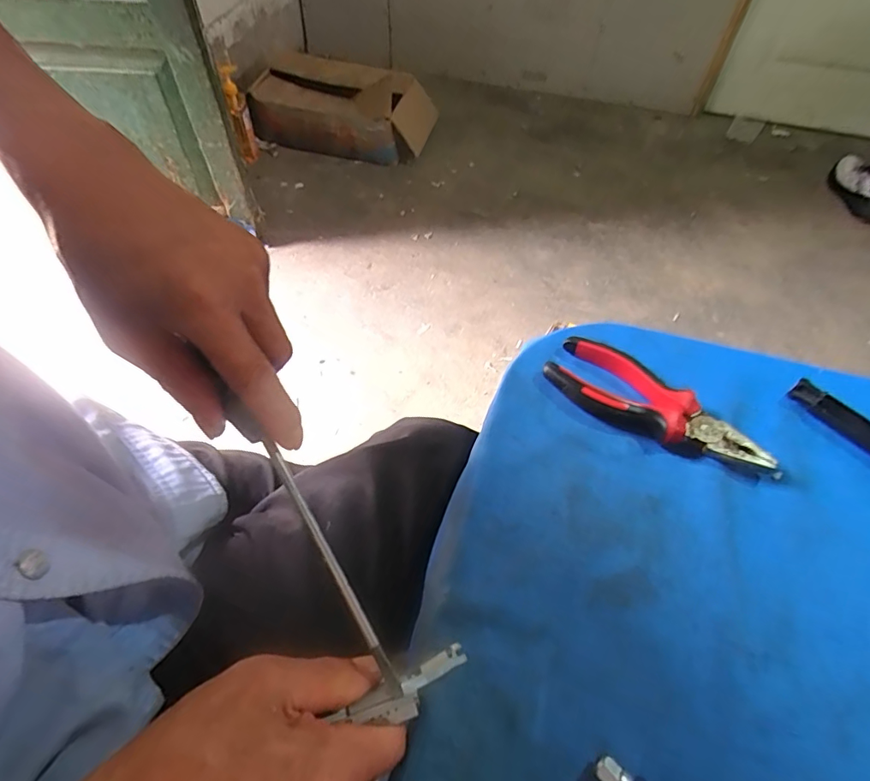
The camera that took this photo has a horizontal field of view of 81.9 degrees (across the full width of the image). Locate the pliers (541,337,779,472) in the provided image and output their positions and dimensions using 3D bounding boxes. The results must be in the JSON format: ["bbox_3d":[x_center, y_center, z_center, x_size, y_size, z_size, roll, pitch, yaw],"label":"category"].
[{"bbox_3d":[0.155,0.013,0.358,0.156,0.022,0.049,33,61,20],"label":"pliers"}]

